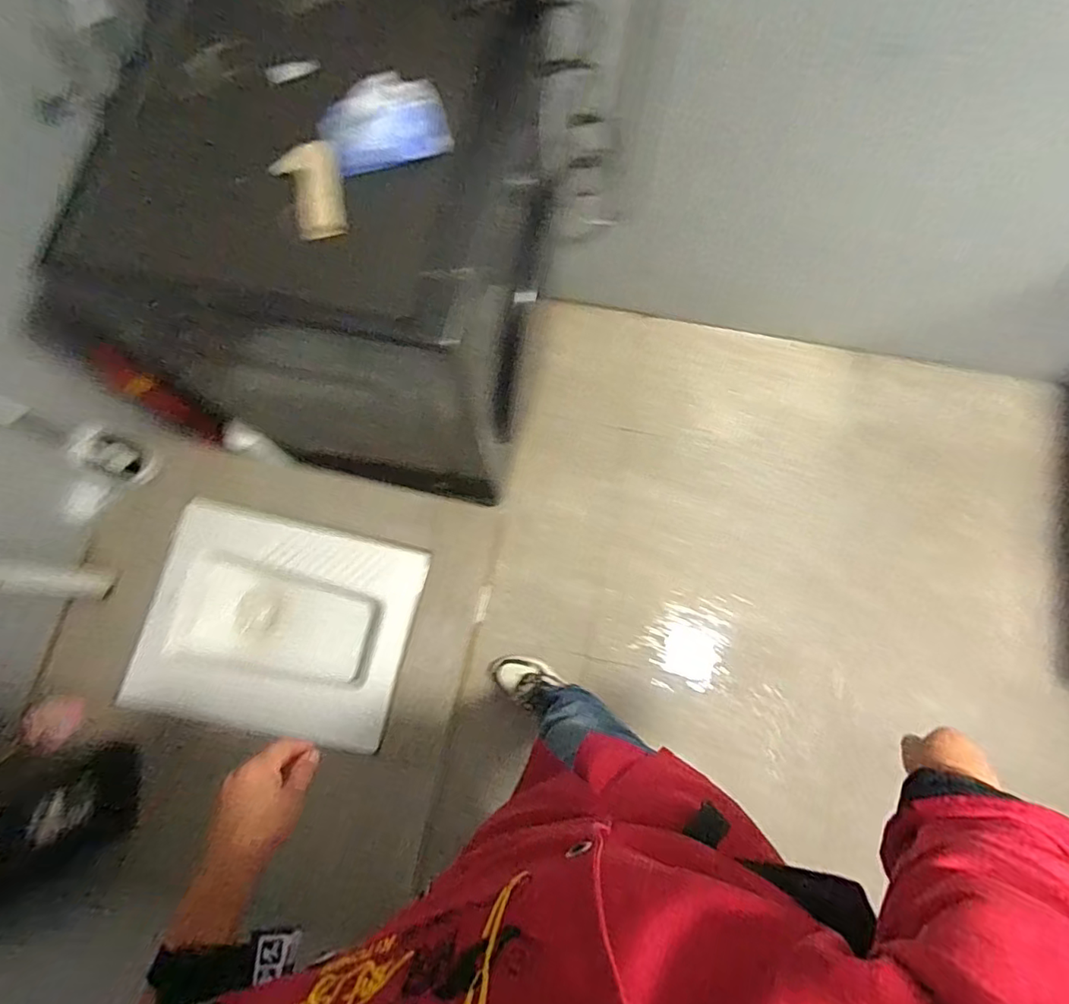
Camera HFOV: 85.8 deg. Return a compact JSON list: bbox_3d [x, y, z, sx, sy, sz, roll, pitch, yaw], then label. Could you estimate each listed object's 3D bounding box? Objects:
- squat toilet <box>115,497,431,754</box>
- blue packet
[{"bbox_3d":[-0.584,0.309,1.434,0.594,0.314,0.463,12,78,3],"label":"squat toilet"},{"bbox_3d":[-0.187,-0.476,0.723,0.151,0.023,0.093,-21,120,-9],"label":"blue packet"}]

